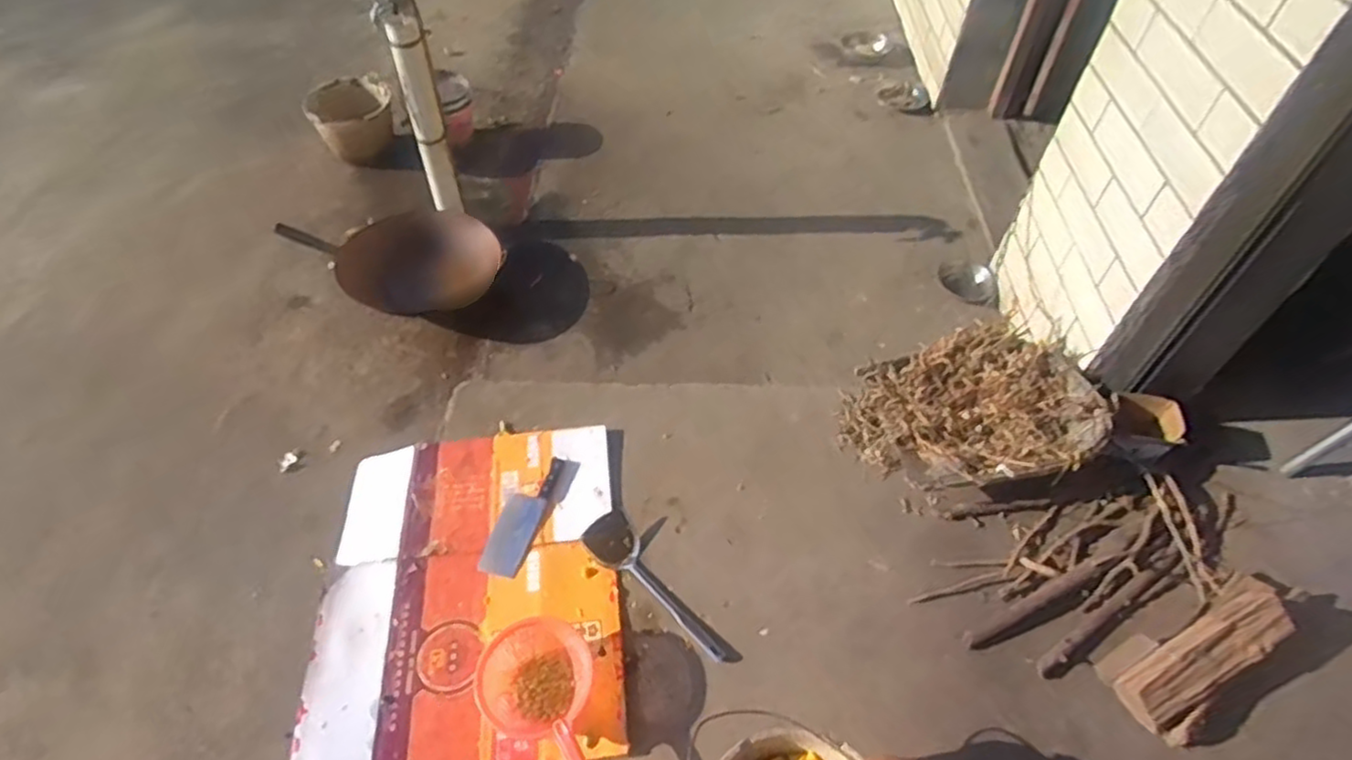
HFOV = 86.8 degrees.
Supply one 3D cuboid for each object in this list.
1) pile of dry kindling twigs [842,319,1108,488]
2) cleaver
[{"bbox_3d":[0.676,0.089,1.633,0.573,0.142,0.403,-11,47,-8],"label":"pile of dry kindling twigs"},{"bbox_3d":[-0.326,0.282,1.517,0.088,0.017,0.282,12,52,8],"label":"cleaver"}]

